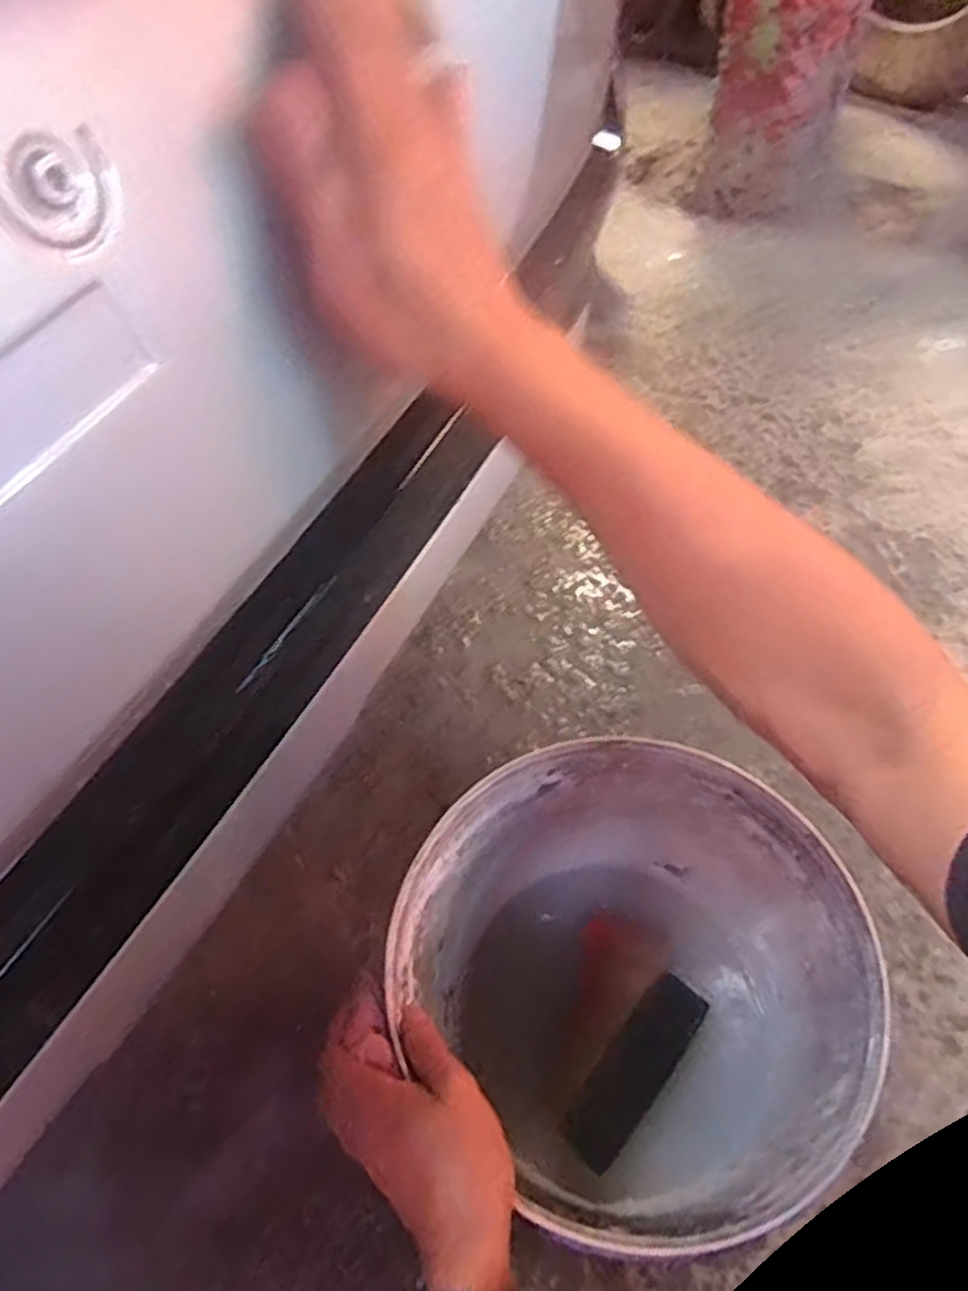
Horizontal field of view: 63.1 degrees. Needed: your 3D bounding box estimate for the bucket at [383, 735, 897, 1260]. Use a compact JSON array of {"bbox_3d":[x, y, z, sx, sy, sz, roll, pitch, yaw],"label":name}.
[{"bbox_3d":[0.098,0.255,0.593,0.284,0.272,0.264,-2,57,3],"label":"bucket"}]

